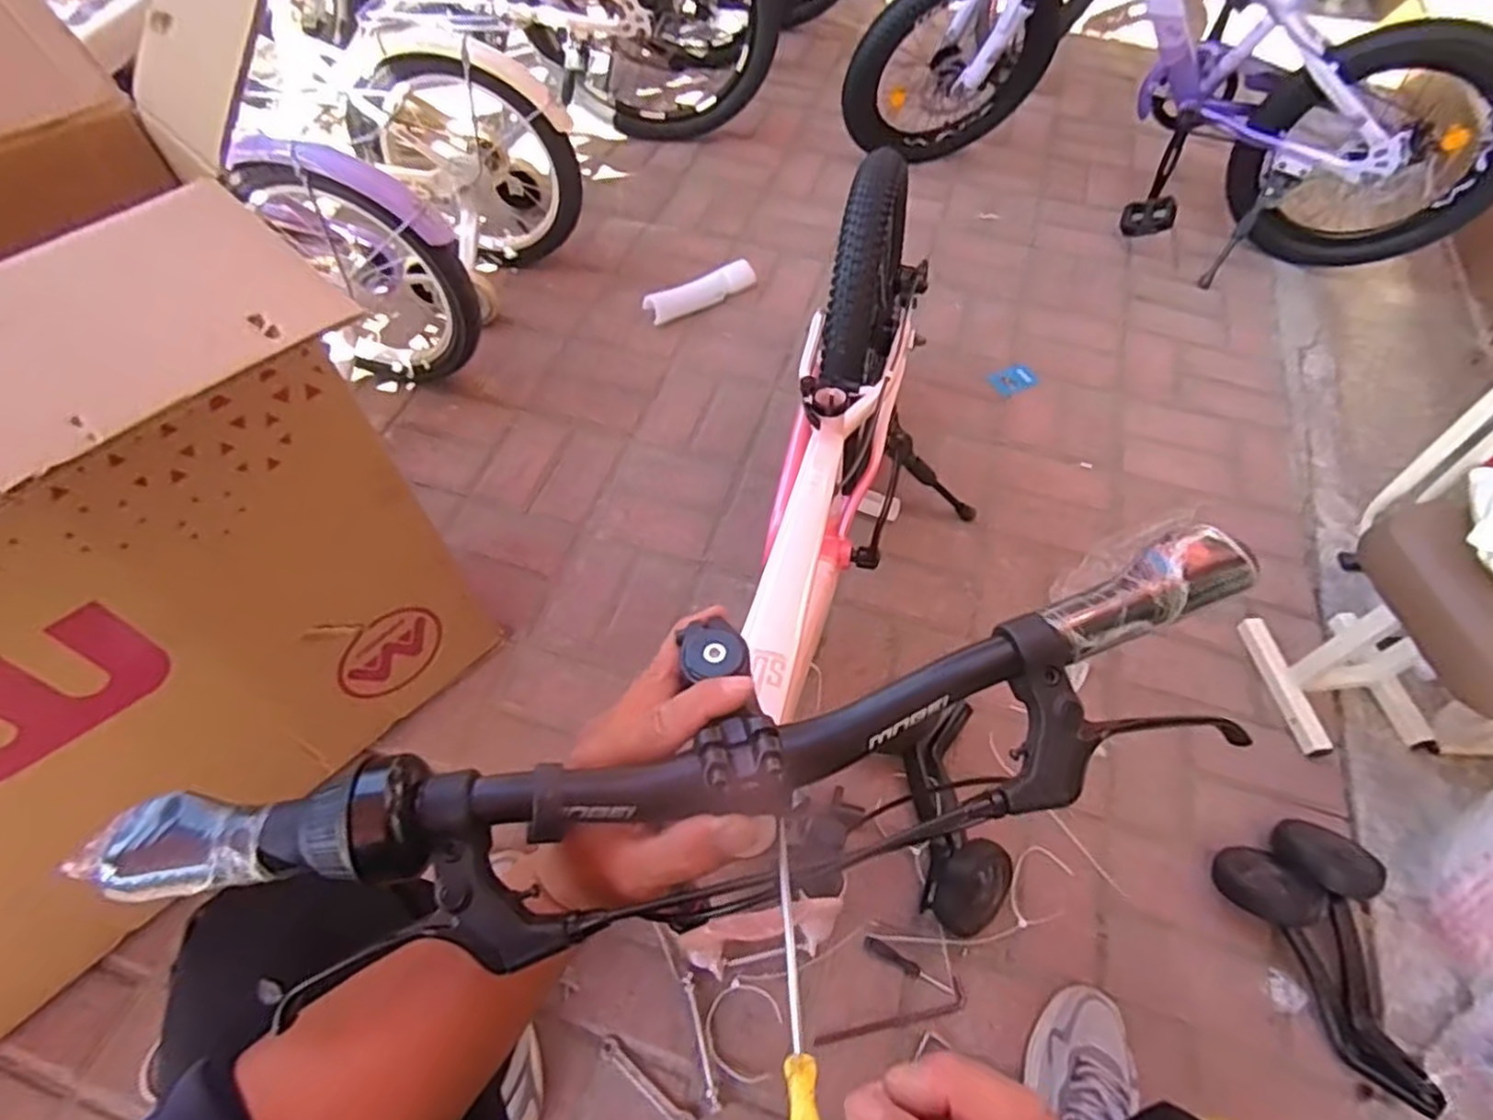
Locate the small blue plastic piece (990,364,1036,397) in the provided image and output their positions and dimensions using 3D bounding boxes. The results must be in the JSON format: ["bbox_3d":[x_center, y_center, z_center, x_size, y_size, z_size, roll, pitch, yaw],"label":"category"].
[{"bbox_3d":[0.481,-0.326,1.324,0.083,0.005,0.051,-30,72,-17],"label":"small blue plastic piece"}]

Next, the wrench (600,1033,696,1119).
[{"bbox_3d":[-0.102,0.538,0.753,0.125,0.006,0.020,34,62,18],"label":"wrench"}]

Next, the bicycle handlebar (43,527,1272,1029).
[{"bbox_3d":[-0.004,0.090,0.344,0.534,0.054,0.116,-13,59,-7],"label":"bicycle handlebar"}]

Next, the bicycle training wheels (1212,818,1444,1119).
[{"bbox_3d":[0.670,0.435,0.820,0.154,0.073,0.269,-19,60,-14],"label":"bicycle training wheels"}]

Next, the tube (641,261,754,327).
[{"bbox_3d":[-0.082,-0.498,1.357,0.225,0.048,0.050,-30,64,-20],"label":"tube"}]

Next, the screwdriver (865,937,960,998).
[{"bbox_3d":[0.182,0.454,0.820,0.108,0.014,0.016,26,60,13],"label":"screwdriver"}]

